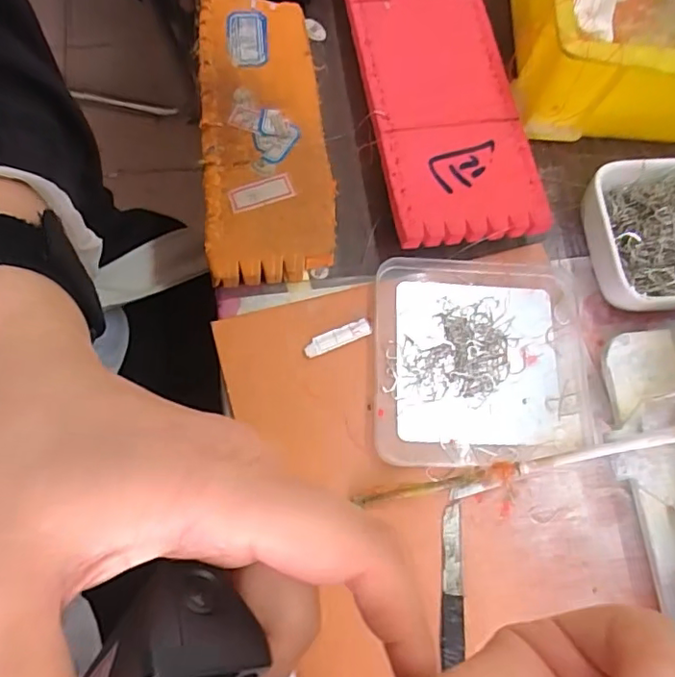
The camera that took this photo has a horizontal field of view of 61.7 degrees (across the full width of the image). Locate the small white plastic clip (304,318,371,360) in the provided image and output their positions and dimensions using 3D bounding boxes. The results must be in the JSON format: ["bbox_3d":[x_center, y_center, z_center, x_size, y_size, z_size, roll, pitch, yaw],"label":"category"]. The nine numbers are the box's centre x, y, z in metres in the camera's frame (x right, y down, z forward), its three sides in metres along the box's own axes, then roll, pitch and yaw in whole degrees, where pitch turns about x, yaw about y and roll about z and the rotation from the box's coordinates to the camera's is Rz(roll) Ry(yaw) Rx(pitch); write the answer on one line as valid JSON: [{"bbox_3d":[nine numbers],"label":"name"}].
[{"bbox_3d":[0.000,0.000,0.287,0.036,0.004,0.009,-22,76,-10],"label":"small white plastic clip"}]

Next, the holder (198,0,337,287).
[{"bbox_3d":[-0.042,-0.117,0.319,0.068,0.016,0.181,-5,74,-6],"label":"holder"}]

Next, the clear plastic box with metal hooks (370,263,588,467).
[{"bbox_3d":[0.075,0.011,0.291,0.110,0.013,0.105,1,73,-4],"label":"clear plastic box with metal hooks"}]

